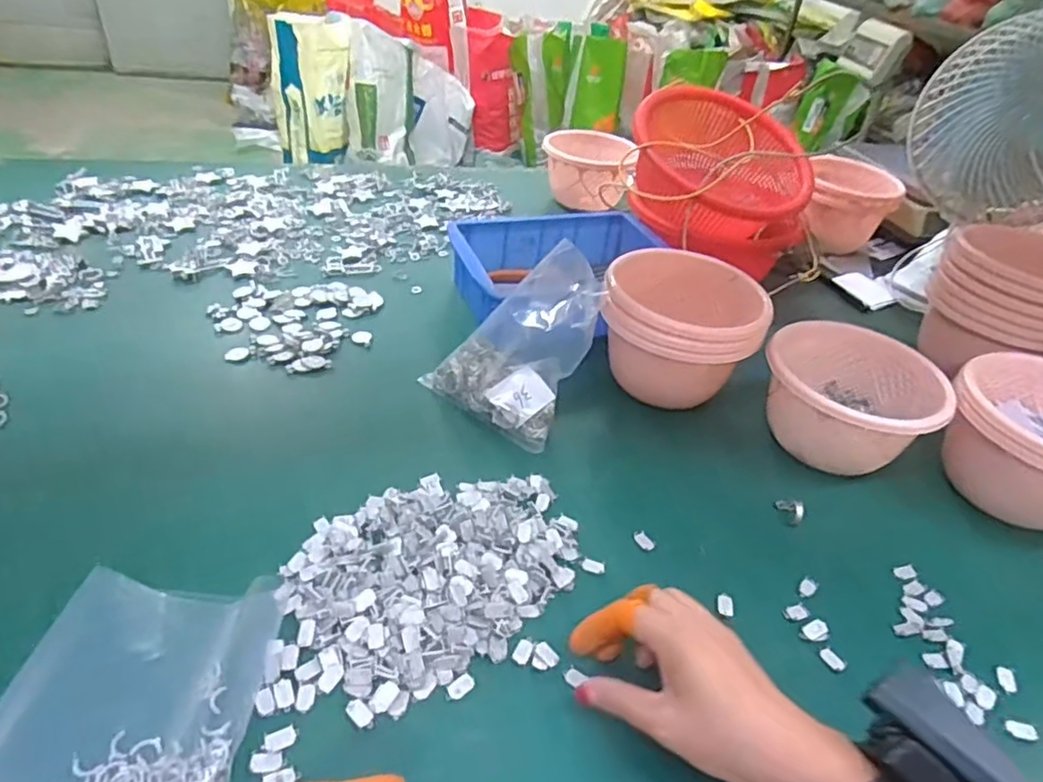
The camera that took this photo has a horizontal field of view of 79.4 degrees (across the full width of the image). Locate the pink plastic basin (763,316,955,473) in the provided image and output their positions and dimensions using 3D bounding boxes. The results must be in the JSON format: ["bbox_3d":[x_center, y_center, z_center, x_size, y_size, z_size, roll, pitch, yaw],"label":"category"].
[{"bbox_3d":[0.287,0.014,0.564,0.144,0.090,0.133,26,41,23],"label":"pink plastic basin"}]

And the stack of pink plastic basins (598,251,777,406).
[{"bbox_3d":[0.160,-0.060,0.623,0.142,0.112,0.153,22,40,18],"label":"stack of pink plastic basins"}]

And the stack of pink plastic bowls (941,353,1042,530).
[{"bbox_3d":[0.433,0.052,0.527,0.143,0.101,0.141,-20,45,-32],"label":"stack of pink plastic bowls"}]

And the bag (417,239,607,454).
[{"bbox_3d":[-0.001,-0.046,0.566,0.132,0.126,0.106,30,43,27],"label":"bag"}]

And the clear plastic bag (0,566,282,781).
[{"bbox_3d":[-0.216,0.184,0.324,0.131,0.014,0.197,4,35,-4],"label":"clear plastic bag"}]

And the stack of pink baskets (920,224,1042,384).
[{"bbox_3d":[0.520,-0.090,0.660,0.135,0.133,0.144,-22,46,-33],"label":"stack of pink baskets"}]

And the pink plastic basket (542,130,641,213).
[{"bbox_3d":[0.103,-0.340,0.968,0.130,0.082,0.142,16,38,11],"label":"pink plastic basket"}]

